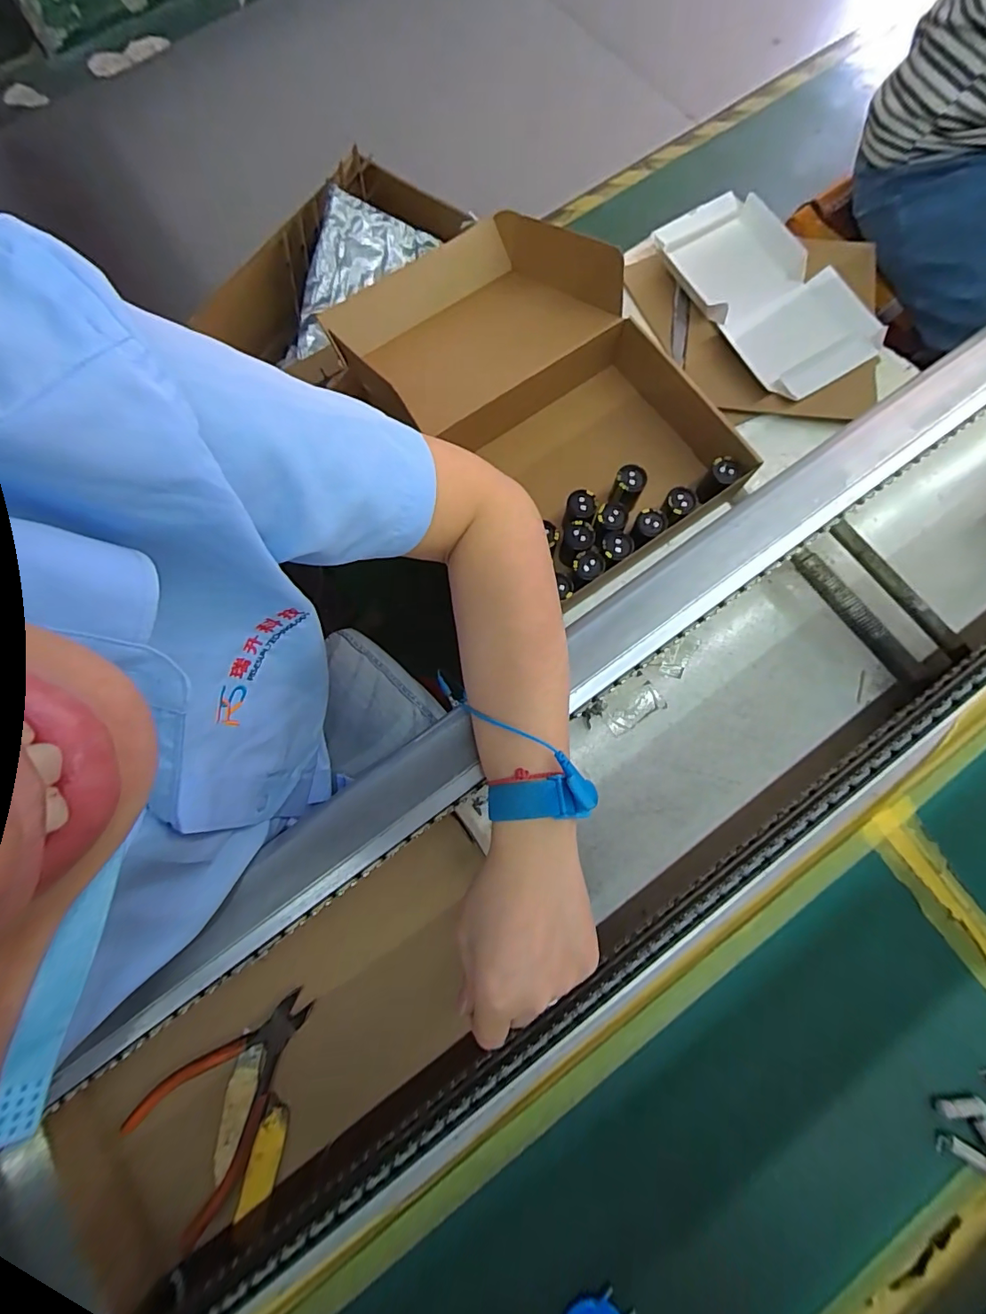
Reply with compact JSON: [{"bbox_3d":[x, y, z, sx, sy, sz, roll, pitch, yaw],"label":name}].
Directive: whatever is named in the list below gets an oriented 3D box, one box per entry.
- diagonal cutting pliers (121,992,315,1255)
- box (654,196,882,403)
[{"bbox_3d":[-0.185,0.325,0.362,0.143,0.015,0.093,-39,79,-7],"label":"diagonal cutting pliers"},{"bbox_3d":[0.349,-0.470,0.644,0.163,0.030,0.296,-30,78,-5],"label":"box"}]

